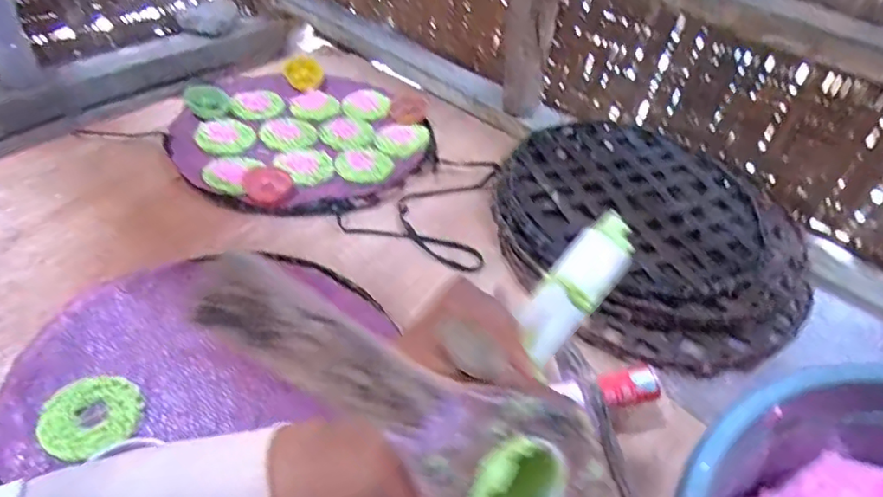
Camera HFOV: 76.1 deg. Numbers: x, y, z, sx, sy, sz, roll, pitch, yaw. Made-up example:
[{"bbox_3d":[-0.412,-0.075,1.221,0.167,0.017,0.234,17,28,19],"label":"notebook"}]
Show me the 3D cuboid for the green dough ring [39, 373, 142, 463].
[{"bbox_3d":[-0.313,0.148,0.505,0.081,0.007,0.066,-16,70,-24],"label":"green dough ring"}]

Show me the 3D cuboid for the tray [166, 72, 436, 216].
[{"bbox_3d":[-0.209,-0.169,0.830,0.346,0.033,0.330,34,53,25],"label":"tray"}]

